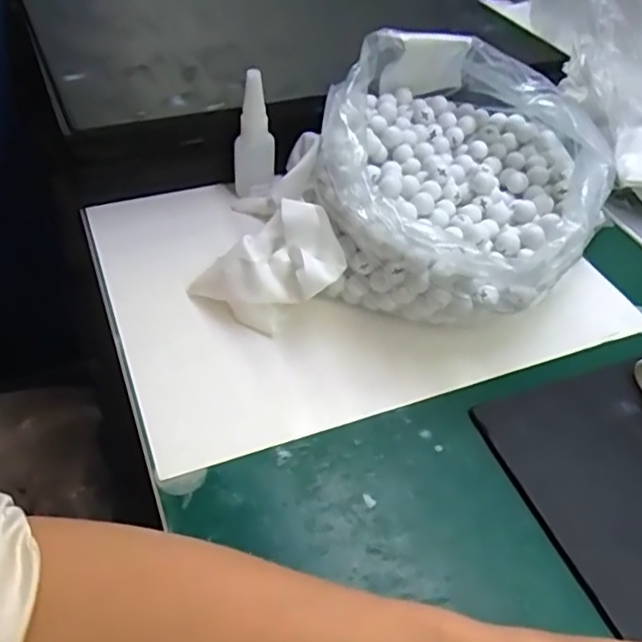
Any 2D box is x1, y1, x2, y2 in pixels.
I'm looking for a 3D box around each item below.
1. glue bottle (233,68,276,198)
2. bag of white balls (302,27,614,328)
[{"bbox_3d":[-0.053,-0.146,0.513,0.034,0.106,0.024,1,46,-7],"label":"glue bottle"},{"bbox_3d":[0.100,-0.100,0.478,0.203,0.124,0.235,11,46,5],"label":"bag of white balls"}]

